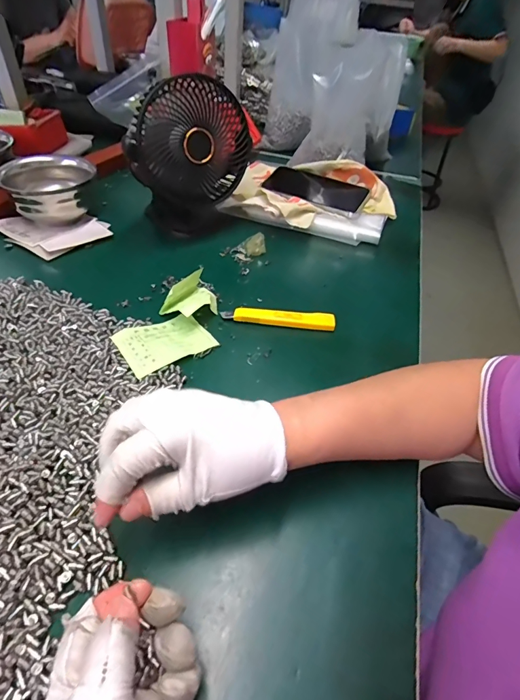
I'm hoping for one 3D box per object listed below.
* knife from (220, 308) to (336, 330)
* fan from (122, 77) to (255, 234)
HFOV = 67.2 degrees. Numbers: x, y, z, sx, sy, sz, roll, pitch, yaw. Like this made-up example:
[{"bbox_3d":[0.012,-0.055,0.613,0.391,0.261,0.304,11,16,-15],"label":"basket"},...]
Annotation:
[{"bbox_3d":[0.022,-0.036,0.447,0.126,0.014,0.019,6,45,-1],"label":"knife"},{"bbox_3d":[-0.092,-0.249,0.525,0.158,0.178,0.077,-5,47,-11],"label":"fan"}]

